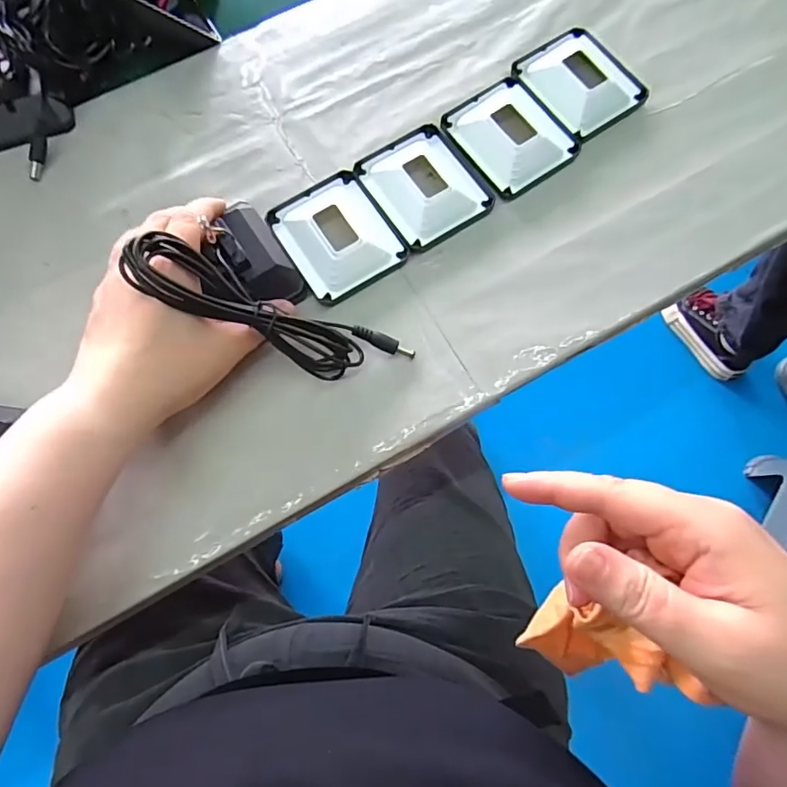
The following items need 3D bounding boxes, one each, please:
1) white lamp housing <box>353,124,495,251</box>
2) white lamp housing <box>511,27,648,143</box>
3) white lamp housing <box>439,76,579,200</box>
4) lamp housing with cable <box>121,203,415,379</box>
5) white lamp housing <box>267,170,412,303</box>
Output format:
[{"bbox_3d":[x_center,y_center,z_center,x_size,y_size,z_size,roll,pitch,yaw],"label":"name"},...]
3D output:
[{"bbox_3d":[0.020,-0.143,0.350,0.067,0.016,0.082,-30,76,-8],"label":"white lamp housing"},{"bbox_3d":[0.131,-0.224,0.369,0.066,0.017,0.080,-34,76,-9],"label":"white lamp housing"},{"bbox_3d":[0.079,-0.179,0.356,0.066,0.016,0.080,-35,76,-9],"label":"white lamp housing"},{"bbox_3d":[-0.070,-0.053,0.290,0.129,0.074,0.083,43,79,12],"label":"lamp housing with cable"},{"bbox_3d":[-0.038,-0.106,0.339,0.066,0.017,0.081,-31,76,-8],"label":"white lamp housing"}]

